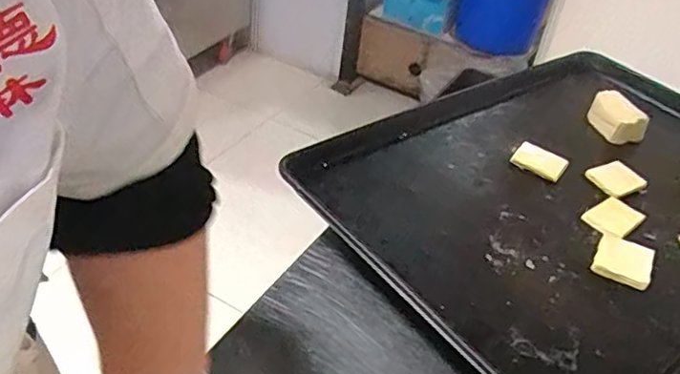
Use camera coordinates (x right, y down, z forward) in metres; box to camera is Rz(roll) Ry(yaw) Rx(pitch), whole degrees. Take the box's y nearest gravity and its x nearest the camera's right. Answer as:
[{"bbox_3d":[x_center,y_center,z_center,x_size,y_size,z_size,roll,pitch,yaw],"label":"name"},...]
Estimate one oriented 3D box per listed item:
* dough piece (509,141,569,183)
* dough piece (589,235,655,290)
[{"bbox_3d":[0.238,-0.030,0.732,0.060,0.020,0.033,30,45,25],"label":"dough piece"},{"bbox_3d":[0.286,0.074,0.615,0.052,0.010,0.060,24,43,19],"label":"dough piece"}]

